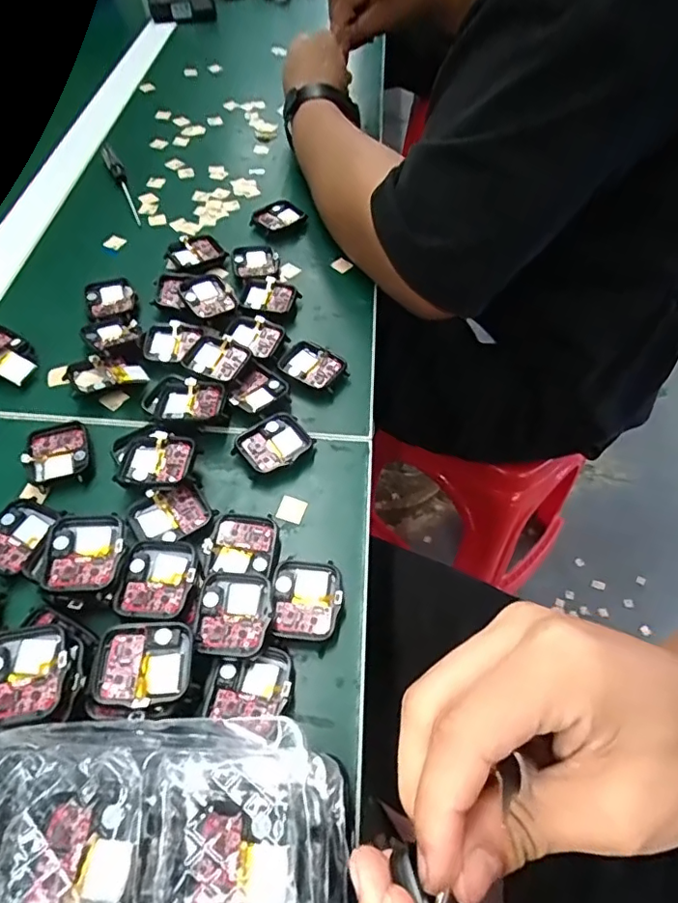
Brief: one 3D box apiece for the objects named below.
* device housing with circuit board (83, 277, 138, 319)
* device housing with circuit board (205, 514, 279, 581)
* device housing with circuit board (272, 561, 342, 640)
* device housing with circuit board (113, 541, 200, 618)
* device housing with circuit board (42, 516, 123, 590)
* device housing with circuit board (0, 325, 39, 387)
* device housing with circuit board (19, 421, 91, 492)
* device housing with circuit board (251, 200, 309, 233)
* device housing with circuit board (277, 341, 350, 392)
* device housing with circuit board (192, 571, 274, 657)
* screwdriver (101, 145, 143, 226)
[{"bbox_3d":[-0.180,-0.120,0.431,0.038,0.008,0.043,-16,56,-12],"label":"device housing with circuit board"},{"bbox_3d":[-0.053,0.054,0.311,0.036,0.011,0.037,6,55,3],"label":"device housing with circuit board"},{"bbox_3d":[-0.017,0.079,0.294,0.035,0.010,0.041,3,54,1],"label":"device housing with circuit board"},{"bbox_3d":[-0.094,0.068,0.290,0.039,0.013,0.041,7,55,4],"label":"device housing with circuit board"},{"bbox_3d":[-0.133,0.052,0.284,0.038,0.009,0.040,-1,57,-8],"label":"device housing with circuit board"},{"bbox_3d":[-0.242,-0.071,0.392,0.062,0.011,0.037,27,58,17],"label":"device housing with circuit board"},{"bbox_3d":[-0.175,0.002,0.343,0.035,0.013,0.045,-16,56,-12],"label":"device housing with circuit board"},{"bbox_3d":[-0.056,-0.215,0.505,0.047,0.011,0.033,-35,62,-23],"label":"device housing with circuit board"},{"bbox_3d":[-0.019,-0.061,0.395,0.047,0.010,0.032,27,58,17],"label":"device housing with circuit board"},{"bbox_3d":[-0.054,0.084,0.283,0.037,0.011,0.041,8,55,4],"label":"device housing with circuit board"},{"bbox_3d":[-0.212,-0.264,0.534,0.014,0.010,0.137,-22,58,-16],"label":"screwdriver"}]

